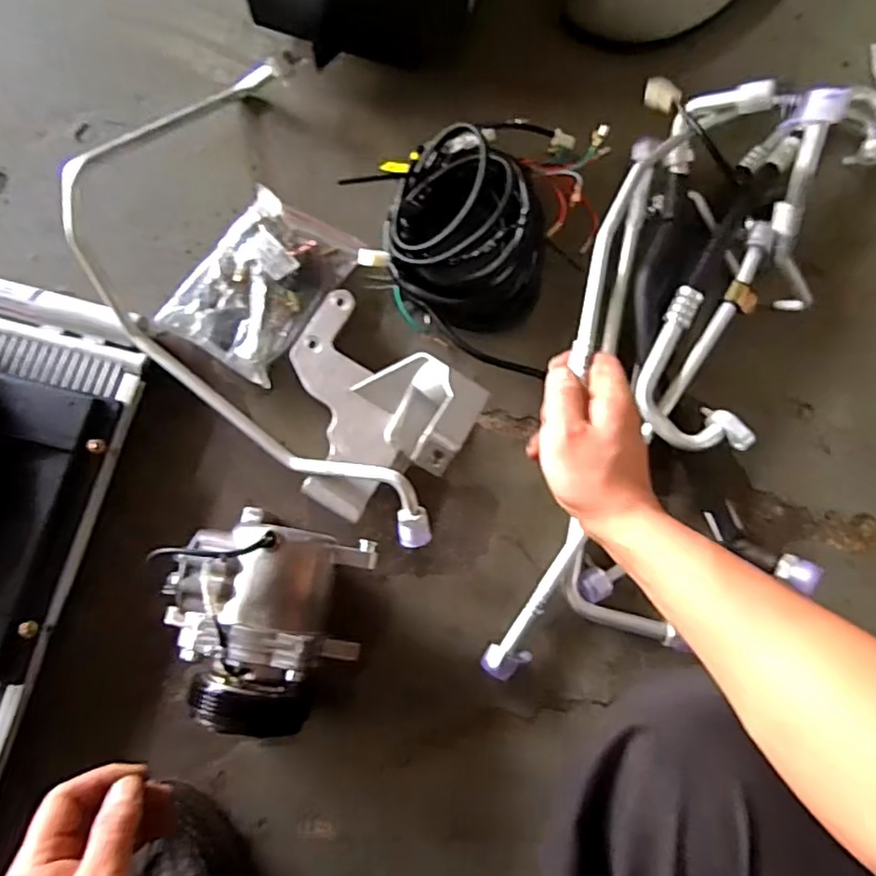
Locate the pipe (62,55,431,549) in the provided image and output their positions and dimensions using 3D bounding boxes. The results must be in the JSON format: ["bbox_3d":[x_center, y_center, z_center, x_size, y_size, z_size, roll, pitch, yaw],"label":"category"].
[{"bbox_3d":[-0.187,-0.119,0.578,0.234,0.088,0.504,-16,82,-5],"label":"pipe"}]

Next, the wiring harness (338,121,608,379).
[{"bbox_3d":[0.046,-0.218,0.597,0.197,0.091,0.240,24,81,1],"label":"wiring harness"}]

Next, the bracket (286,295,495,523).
[{"bbox_3d":[-0.077,-0.032,0.533,0.149,0.167,0.197,-44,85,-8],"label":"bracket"}]

